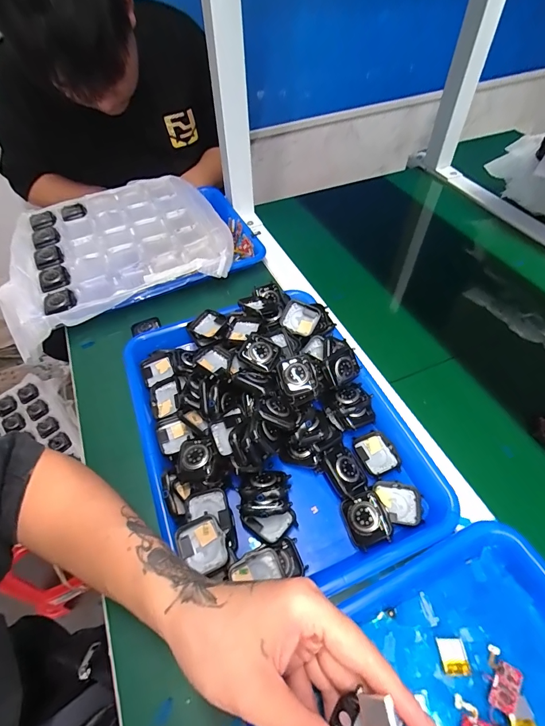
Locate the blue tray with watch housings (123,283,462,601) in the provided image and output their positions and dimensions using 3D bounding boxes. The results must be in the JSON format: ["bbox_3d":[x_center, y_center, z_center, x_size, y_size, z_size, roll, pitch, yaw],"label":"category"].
[{"bbox_3d":[-0.005,0.053,0.375,0.249,0.056,0.324,-20,55,-12],"label":"blue tray with watch housings"}]

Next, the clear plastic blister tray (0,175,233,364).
[{"bbox_3d":[-0.249,-0.186,0.571,0.329,0.033,0.305,-24,56,-15],"label":"clear plastic blister tray"}]

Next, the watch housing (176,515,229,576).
[{"bbox_3d":[-0.058,0.153,0.305,0.038,0.014,0.041,-19,55,-11],"label":"watch housing"}]

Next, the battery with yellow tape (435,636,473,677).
[{"bbox_3d":[0.133,0.216,0.269,0.019,0.006,0.022,-5,53,-1],"label":"battery with yellow tape"}]

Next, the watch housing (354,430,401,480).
[{"bbox_3d":[0.105,0.092,0.367,0.036,0.010,0.044,-17,55,-10],"label":"watch housing"}]

